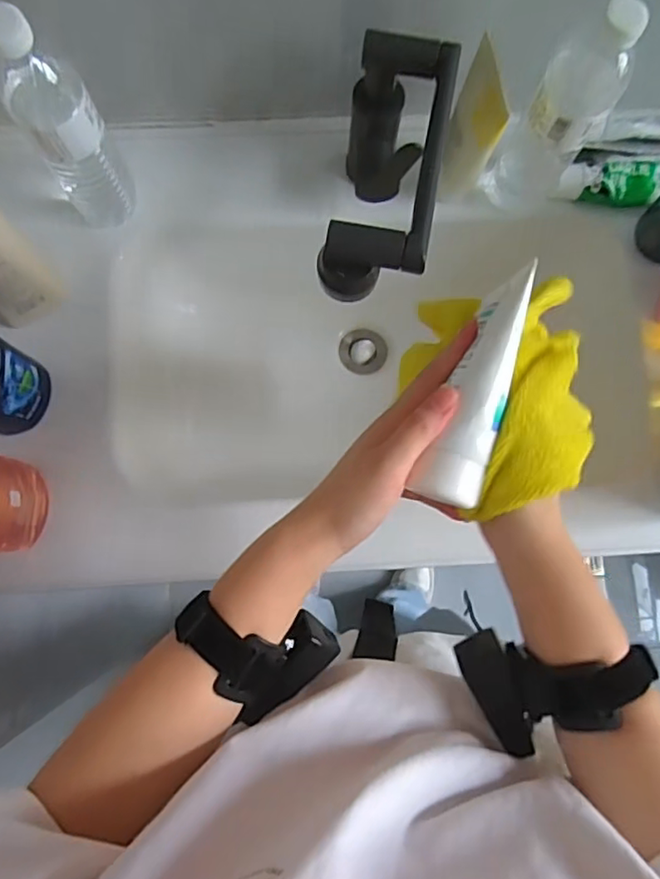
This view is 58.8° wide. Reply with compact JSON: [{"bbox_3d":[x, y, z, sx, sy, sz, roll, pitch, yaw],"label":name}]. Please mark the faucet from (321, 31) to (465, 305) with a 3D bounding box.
[{"bbox_3d":[0.043,-0.208,0.482,0.078,0.134,0.207,8,68,-3],"label":"faucet"}]

